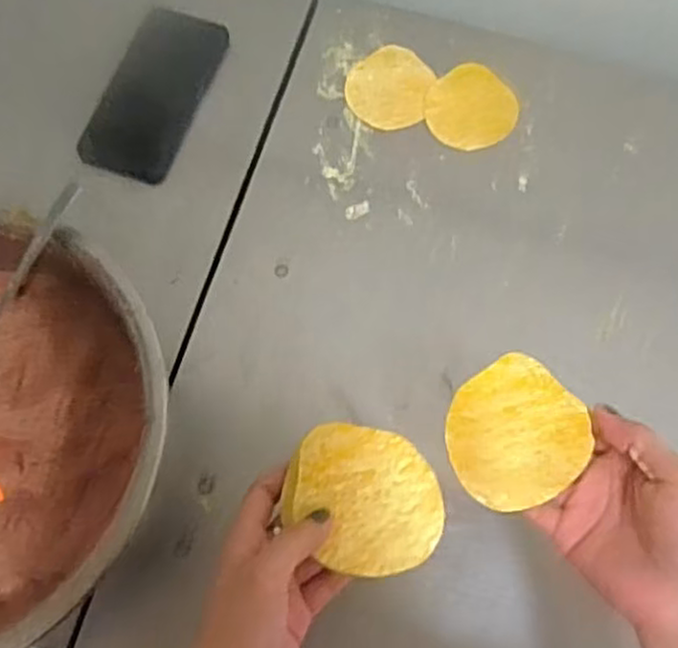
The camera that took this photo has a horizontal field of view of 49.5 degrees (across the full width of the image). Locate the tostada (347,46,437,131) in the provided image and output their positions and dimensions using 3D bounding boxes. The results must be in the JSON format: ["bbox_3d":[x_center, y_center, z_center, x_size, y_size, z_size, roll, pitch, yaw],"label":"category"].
[{"bbox_3d":[0.047,-0.209,0.655,0.080,0.005,0.077,0,70,0],"label":"tostada"}]

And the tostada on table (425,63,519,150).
[{"bbox_3d":[0.117,-0.192,0.655,0.080,0.004,0.079,0,70,0],"label":"tostada on table"}]

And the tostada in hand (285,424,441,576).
[{"bbox_3d":[0.015,0.096,0.405,0.085,0.017,0.076,9,70,3],"label":"tostada in hand"}]

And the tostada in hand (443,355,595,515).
[{"bbox_3d":[0.097,0.060,0.407,0.075,0.016,0.075,0,87,-9],"label":"tostada in hand"}]

